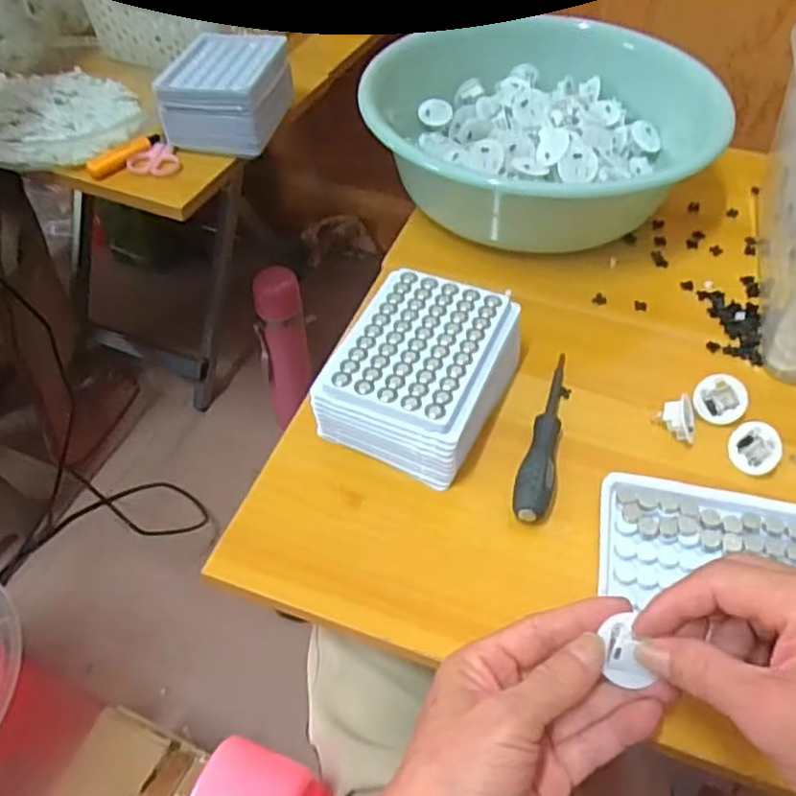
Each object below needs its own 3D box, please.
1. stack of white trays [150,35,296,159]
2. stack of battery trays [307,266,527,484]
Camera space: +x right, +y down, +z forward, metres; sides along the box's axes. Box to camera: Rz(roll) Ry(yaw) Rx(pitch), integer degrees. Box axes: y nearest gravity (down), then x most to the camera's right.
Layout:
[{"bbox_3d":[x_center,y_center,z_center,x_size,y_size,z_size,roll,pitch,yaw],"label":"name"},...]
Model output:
[{"bbox_3d":[-0.167,-0.302,0.684,0.101,0.069,0.112,8,50,7],"label":"stack of white trays"},{"bbox_3d":[0.015,-0.017,0.461,0.097,0.056,0.132,21,53,17],"label":"stack of battery trays"}]

